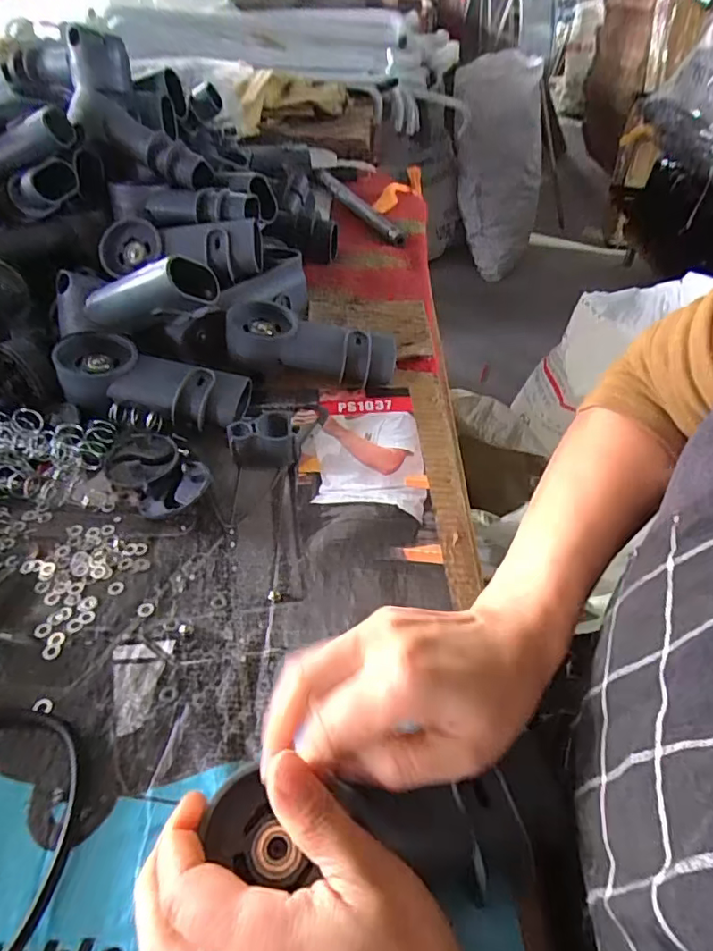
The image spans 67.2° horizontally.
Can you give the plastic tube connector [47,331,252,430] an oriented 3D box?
[{"bbox_3d":[-0.176,-0.077,0.473,0.160,0.063,0.060,8,46,7],"label":"plastic tube connector"}]

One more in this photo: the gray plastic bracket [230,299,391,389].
[{"bbox_3d":[-0.042,-0.125,0.519,0.164,0.043,0.057,12,45,-6],"label":"gray plastic bracket"}]

